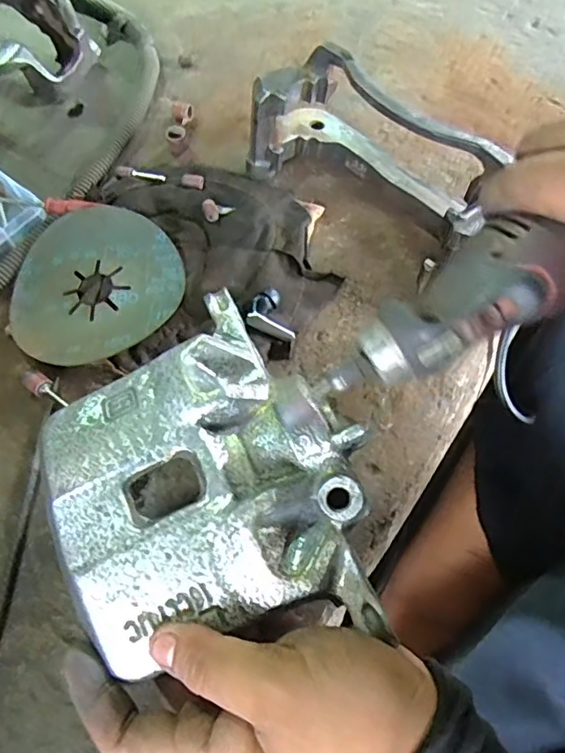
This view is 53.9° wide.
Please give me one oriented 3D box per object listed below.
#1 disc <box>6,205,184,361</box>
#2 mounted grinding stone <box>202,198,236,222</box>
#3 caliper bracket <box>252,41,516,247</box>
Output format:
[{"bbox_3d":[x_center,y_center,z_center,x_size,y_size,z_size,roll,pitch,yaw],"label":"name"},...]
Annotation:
[{"bbox_3d":[-0.118,-0.056,0.346,0.106,0.020,0.104,-1,64,2],"label":"disc"},{"bbox_3d":[-0.042,-0.111,0.371,0.021,0.009,0.015,-12,64,-3],"label":"mounted grinding stone"},{"bbox_3d":[0.058,-0.139,0.348,0.165,0.077,0.074,39,72,19],"label":"caliper bracket"}]

